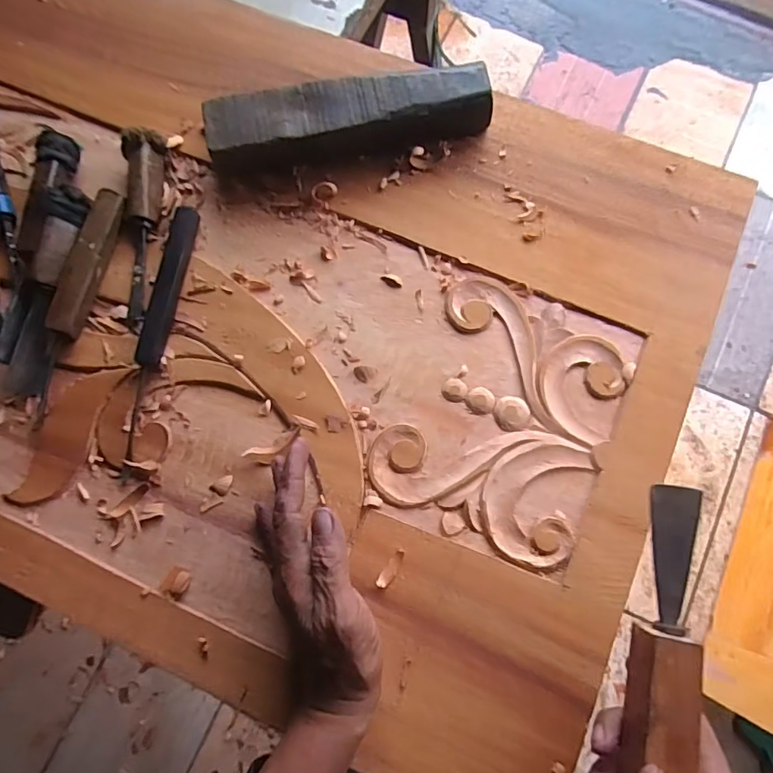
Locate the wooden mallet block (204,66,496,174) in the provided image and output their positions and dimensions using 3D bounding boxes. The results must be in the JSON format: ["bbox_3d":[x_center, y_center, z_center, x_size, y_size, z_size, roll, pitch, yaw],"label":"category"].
[{"bbox_3d":[-0.034,-0.246,0.477,0.259,0.046,0.057,-8,76,0],"label":"wooden mallet block"}]

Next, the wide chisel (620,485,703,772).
[{"bbox_3d":[0.176,0.173,0.324,0.035,0.028,0.216,13,76,4],"label":"wide chisel"}]

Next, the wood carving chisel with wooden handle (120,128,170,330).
[{"bbox_3d":[-0.222,-0.148,0.466,0.042,0.035,0.176,-4,76,0],"label":"wood carving chisel with wooden handle"}]

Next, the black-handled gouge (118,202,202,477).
[{"bbox_3d":[-0.201,-0.045,0.446,0.018,0.022,0.244,8,77,3],"label":"black-handled gouge"}]

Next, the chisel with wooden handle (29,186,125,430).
[{"bbox_3d":[-0.279,-0.074,0.455,0.024,0.027,0.214,14,77,5],"label":"chisel with wooden handle"}]

